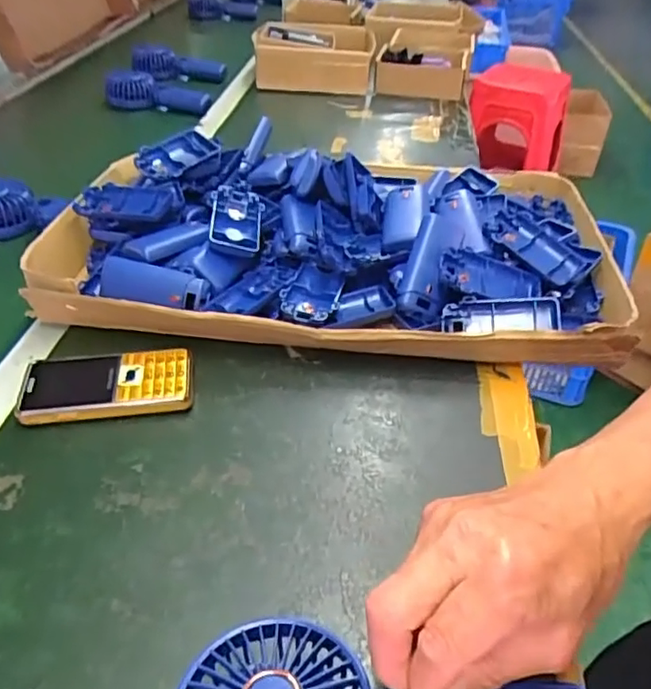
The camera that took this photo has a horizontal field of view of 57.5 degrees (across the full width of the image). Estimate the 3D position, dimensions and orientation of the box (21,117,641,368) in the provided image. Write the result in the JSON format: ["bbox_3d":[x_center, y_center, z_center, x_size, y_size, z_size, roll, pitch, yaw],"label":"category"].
[{"bbox_3d":[-0.006,-0.115,0.583,0.510,0.086,0.310,4,41,5],"label":"box"}]

